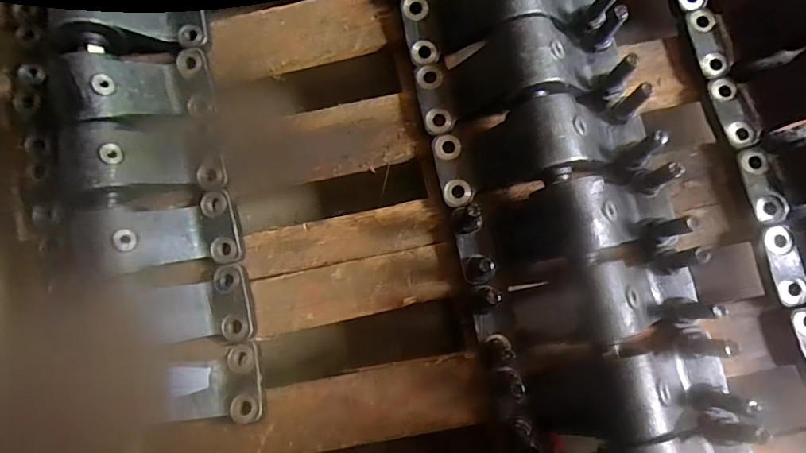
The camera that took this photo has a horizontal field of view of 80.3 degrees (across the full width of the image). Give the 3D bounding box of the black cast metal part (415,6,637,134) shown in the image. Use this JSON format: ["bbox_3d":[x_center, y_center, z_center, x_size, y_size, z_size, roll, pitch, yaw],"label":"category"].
[{"bbox_3d":[0.127,-0.165,0.504,0.220,0.089,0.084,-14,81,1],"label":"black cast metal part"}]

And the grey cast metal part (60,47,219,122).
[{"bbox_3d":[-0.282,-0.152,0.515,0.141,0.035,0.069,-15,78,-39],"label":"grey cast metal part"}]

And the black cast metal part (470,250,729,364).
[{"bbox_3d":[0.184,0.076,0.460,0.221,0.076,0.077,-11,81,2],"label":"black cast metal part"}]

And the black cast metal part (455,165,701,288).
[{"bbox_3d":[0.163,-0.006,0.484,0.217,0.089,0.085,-14,80,14],"label":"black cast metal part"}]

